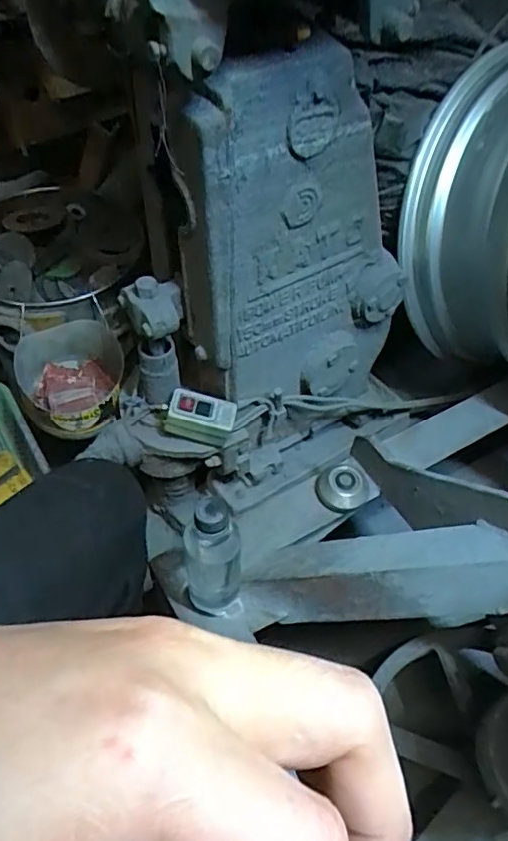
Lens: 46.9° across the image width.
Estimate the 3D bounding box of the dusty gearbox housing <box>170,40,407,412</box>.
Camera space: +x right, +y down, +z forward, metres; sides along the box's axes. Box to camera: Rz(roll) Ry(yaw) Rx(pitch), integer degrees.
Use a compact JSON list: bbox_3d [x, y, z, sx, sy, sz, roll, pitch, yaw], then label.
[{"bbox_3d":[0.065,-0.183,0.678,0.297,0.416,0.074,-16,55,-15],"label":"dusty gearbox housing"}]

